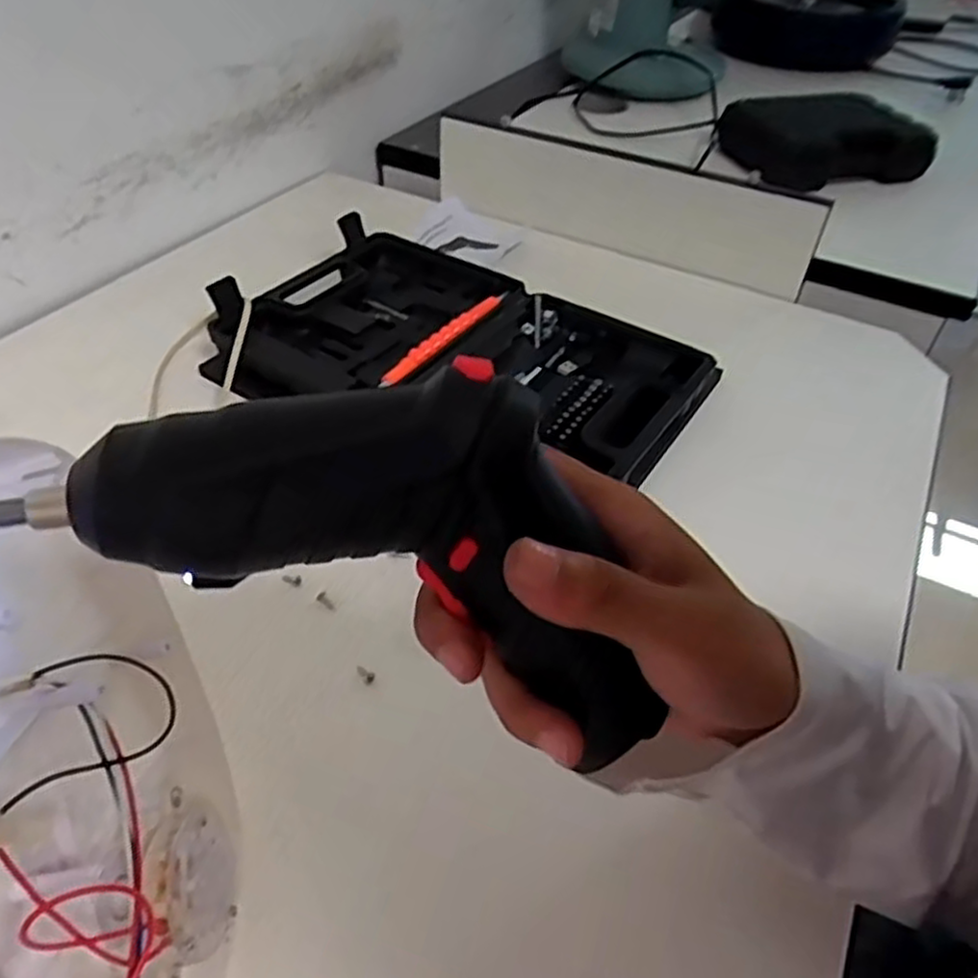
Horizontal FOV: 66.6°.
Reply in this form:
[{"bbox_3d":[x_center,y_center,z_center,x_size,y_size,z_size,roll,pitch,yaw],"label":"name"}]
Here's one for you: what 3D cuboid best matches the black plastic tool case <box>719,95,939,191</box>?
[{"bbox_3d":[0.424,-0.445,0.953,0.219,0.060,0.162,-8,47,-11],"label":"black plastic tool case"}]

